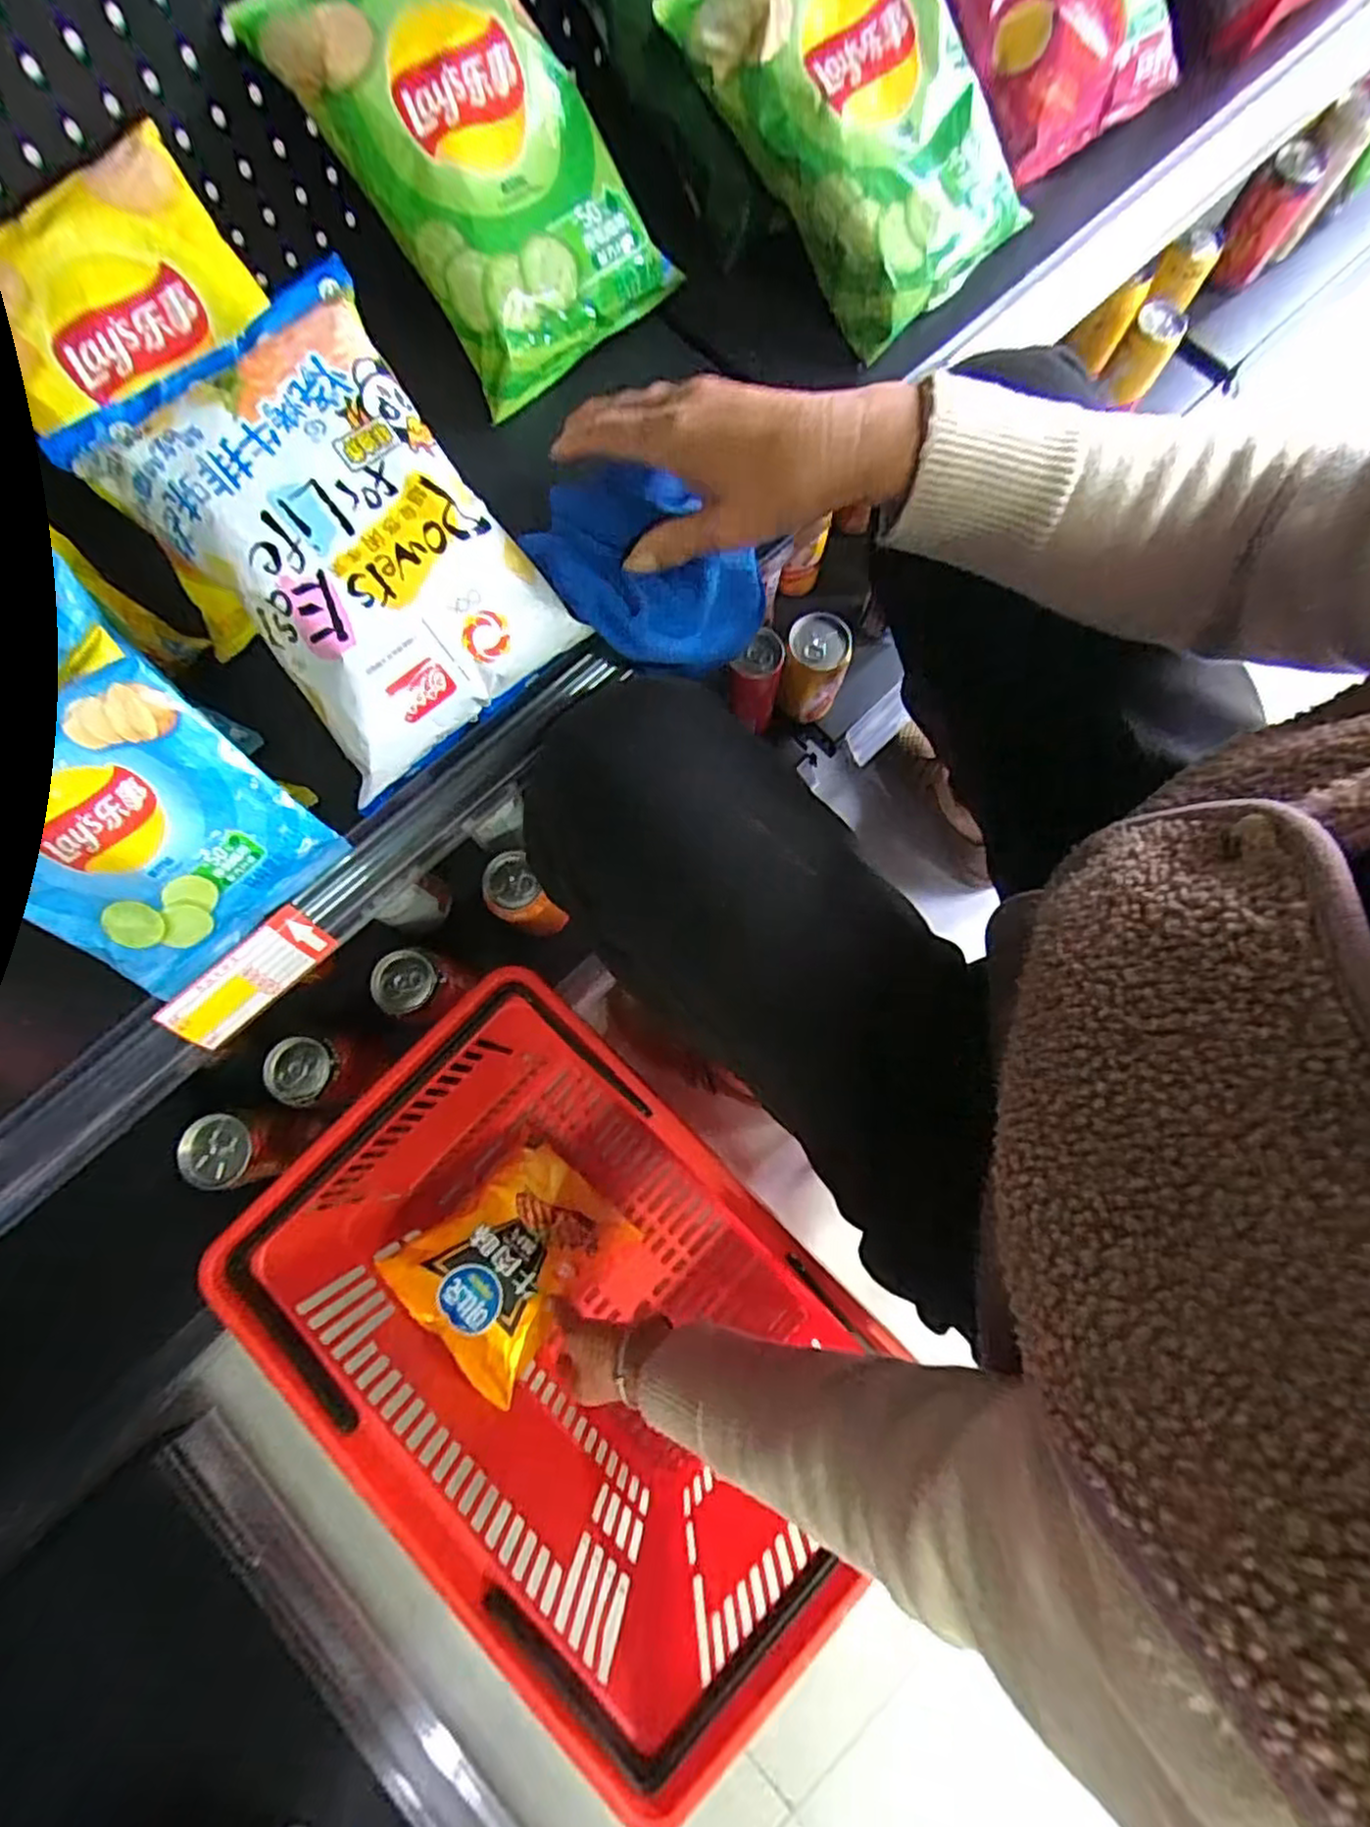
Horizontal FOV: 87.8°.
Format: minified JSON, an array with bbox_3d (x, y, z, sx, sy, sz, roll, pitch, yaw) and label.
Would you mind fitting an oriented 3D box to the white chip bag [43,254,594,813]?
[{"bbox_3d":[-0.186,-0.204,0.382,0.161,0.057,0.237,-38,104,-9],"label":"white chip bag"}]

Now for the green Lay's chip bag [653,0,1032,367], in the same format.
[{"bbox_3d":[0.115,-0.515,0.453,0.228,0.054,0.163,44,86,-19],"label":"green Lay's chip bag"}]

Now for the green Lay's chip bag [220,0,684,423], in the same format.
[{"bbox_3d":[-0.118,-0.454,0.421,0.160,0.050,0.210,-41,120,-5],"label":"green Lay's chip bag"}]

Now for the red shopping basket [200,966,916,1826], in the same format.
[{"bbox_3d":[-0.078,0.331,0.633,0.478,0.260,0.342,41,81,9],"label":"red shopping basket"}]

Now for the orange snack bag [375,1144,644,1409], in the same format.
[{"bbox_3d":[-0.160,0.322,0.678,0.156,0.055,0.189,42,48,11],"label":"orange snack bag"}]

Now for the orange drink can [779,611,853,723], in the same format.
[{"bbox_3d":[0.133,-0.249,0.745,0.063,0.125,0.073,10,78,3],"label":"orange drink can"}]

